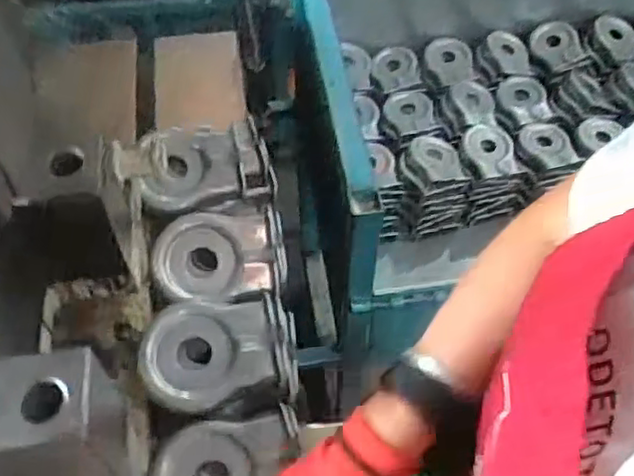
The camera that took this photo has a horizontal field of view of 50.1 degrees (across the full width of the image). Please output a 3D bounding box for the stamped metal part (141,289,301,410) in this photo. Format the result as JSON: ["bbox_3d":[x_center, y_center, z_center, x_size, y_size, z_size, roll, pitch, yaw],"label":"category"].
[{"bbox_3d":[-0.089,0.100,0.608,0.142,0.039,0.093,-10,56,-6],"label":"stamped metal part"}]

